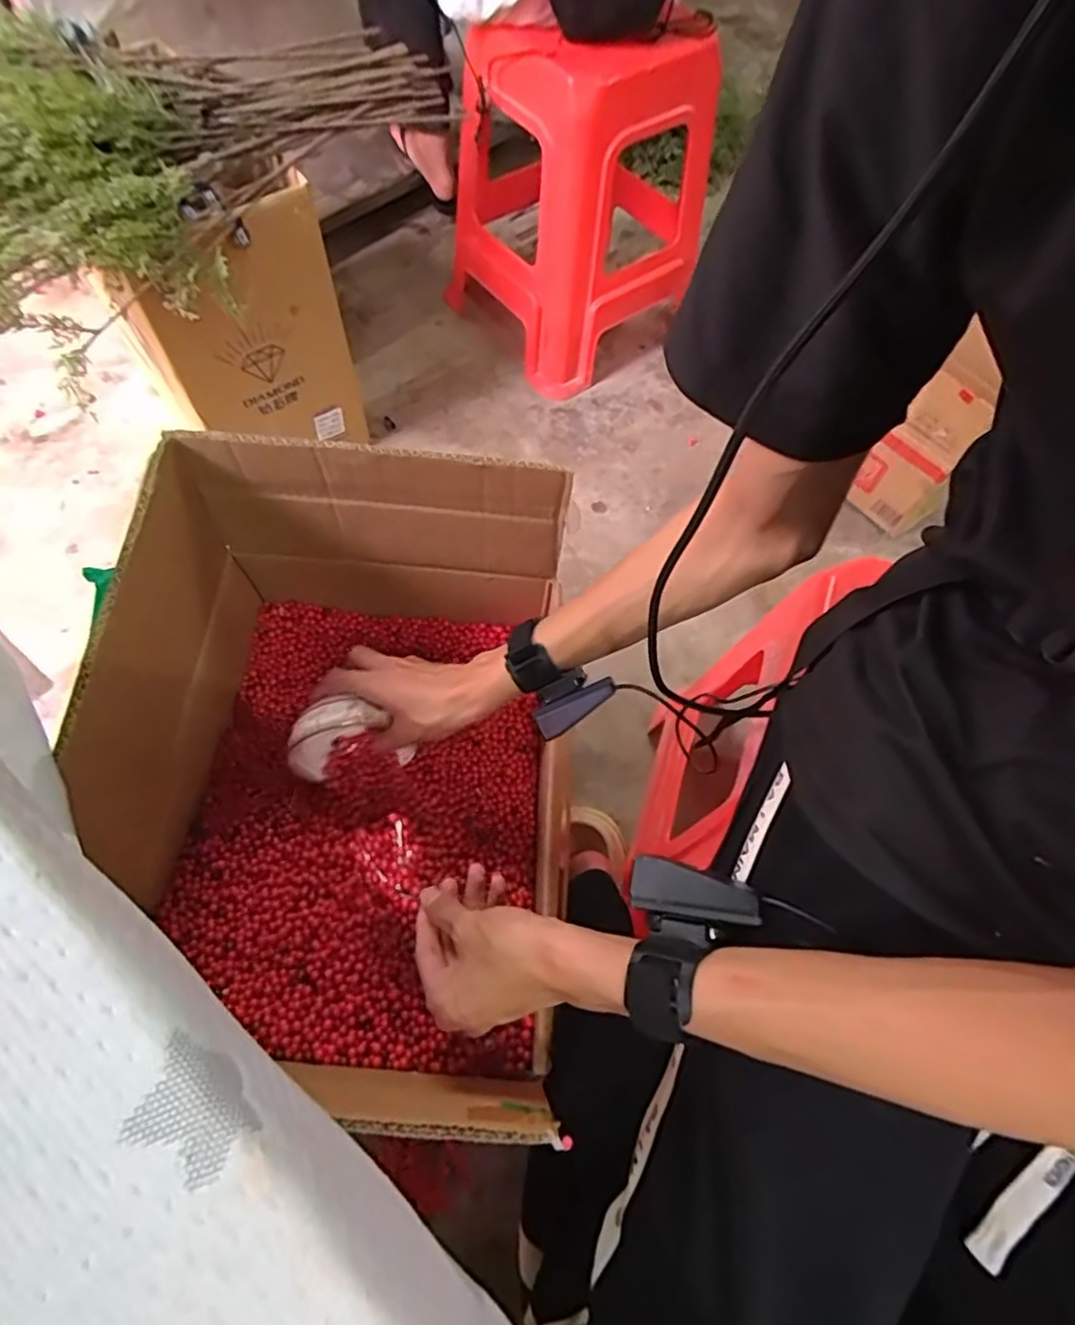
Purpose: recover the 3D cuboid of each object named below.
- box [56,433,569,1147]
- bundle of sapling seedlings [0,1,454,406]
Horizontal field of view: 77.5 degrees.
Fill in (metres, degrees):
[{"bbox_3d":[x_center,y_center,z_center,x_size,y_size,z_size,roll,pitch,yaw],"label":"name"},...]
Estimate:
[{"bbox_3d":[-0.145,0.083,0.535,0.333,0.294,0.420,5,63,0],"label":"box"},{"bbox_3d":[-0.521,-0.712,0.851,0.495,0.150,0.806,28,65,11],"label":"bundle of sapling seedlings"}]

